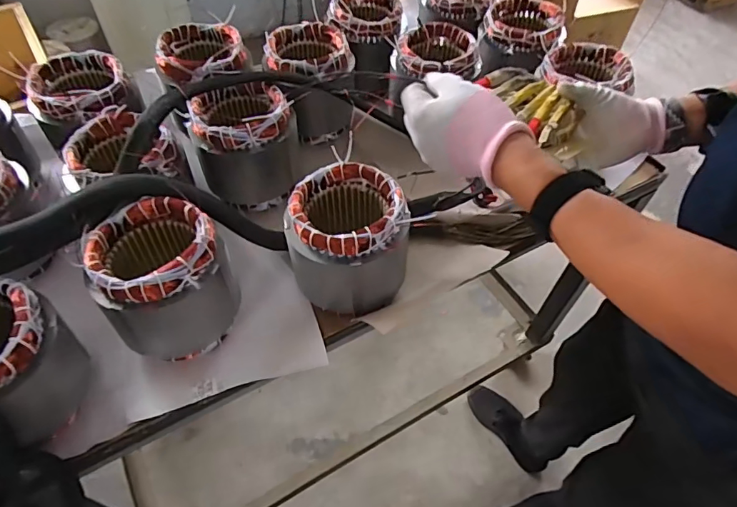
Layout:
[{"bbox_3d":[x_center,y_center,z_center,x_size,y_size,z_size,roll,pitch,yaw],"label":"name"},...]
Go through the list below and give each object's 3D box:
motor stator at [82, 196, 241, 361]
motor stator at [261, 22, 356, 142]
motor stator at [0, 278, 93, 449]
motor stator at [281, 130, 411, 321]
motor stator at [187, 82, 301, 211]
[{"bbox_3d":[-0.246,0.031,0.594,0.143,0.149,0.140,-19,56,-16],"label":"motor stator"},{"bbox_3d":[-0.099,-0.295,0.864,0.143,0.163,0.150,-5,53,-6],"label":"motor stator"},{"bbox_3d":[-0.385,0.115,0.508,0.124,0.158,0.144,18,54,11],"label":"motor stator"},{"bbox_3d":[-0.022,-0.017,0.631,0.141,0.141,0.135,1,53,-1],"label":"motor stator"},{"bbox_3d":[-0.188,-0.170,0.756,0.149,0.145,0.143,-15,55,-13],"label":"motor stator"}]

